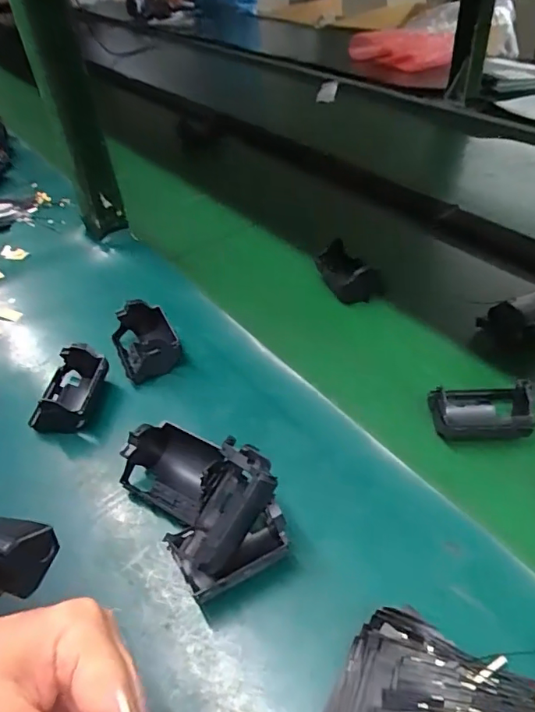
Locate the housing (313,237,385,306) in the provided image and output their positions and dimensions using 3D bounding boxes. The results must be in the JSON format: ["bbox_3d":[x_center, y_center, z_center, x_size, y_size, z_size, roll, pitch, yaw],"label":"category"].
[{"bbox_3d":[0.084,-0.090,0.551,0.037,0.041,0.084,-20,44,-14],"label":"housing"}]

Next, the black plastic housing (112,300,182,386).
[{"bbox_3d":[-0.112,-0.014,0.474,0.052,0.038,0.074,-21,45,-16],"label":"black plastic housing"}]

